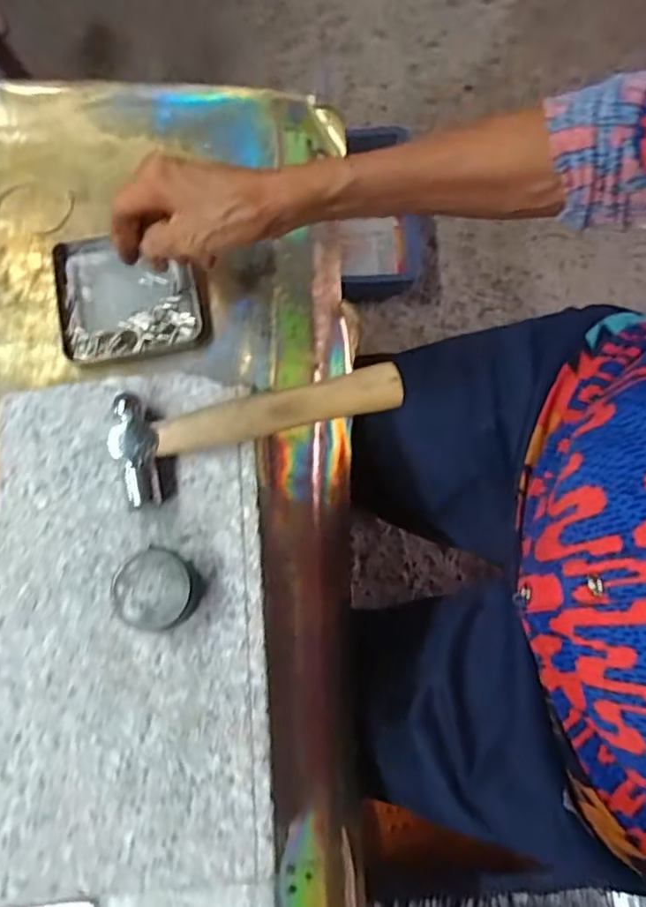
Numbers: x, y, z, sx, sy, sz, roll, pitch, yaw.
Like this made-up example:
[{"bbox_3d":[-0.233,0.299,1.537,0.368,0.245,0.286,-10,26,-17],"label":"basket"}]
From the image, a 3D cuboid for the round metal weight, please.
[{"bbox_3d":[-0.080,0.065,0.296,0.036,0.021,0.036,-1,73,2],"label":"round metal weight"}]

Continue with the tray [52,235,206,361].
[{"bbox_3d":[-0.139,-0.115,0.438,0.099,0.010,0.099,-12,73,-1],"label":"tray"}]

